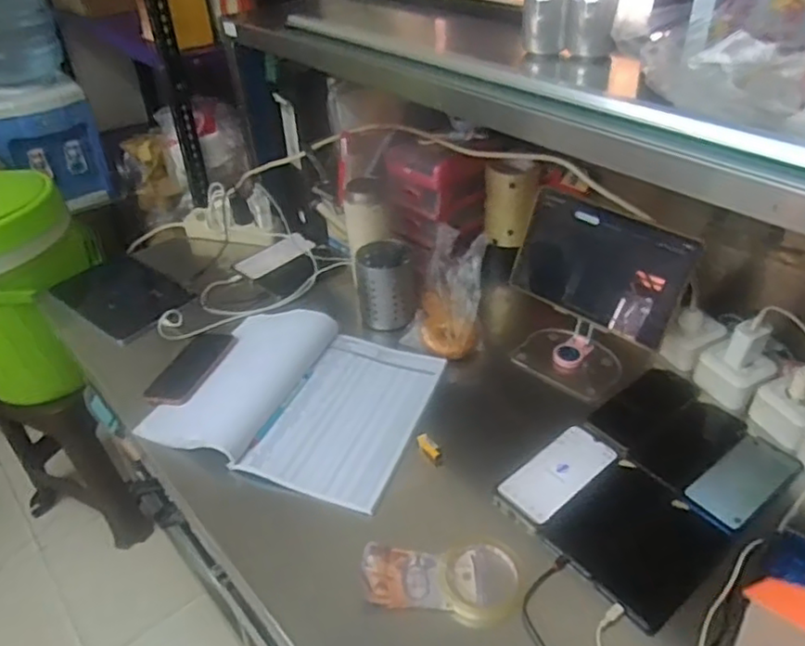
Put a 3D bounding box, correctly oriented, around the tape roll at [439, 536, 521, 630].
[{"bbox_3d":[0.089,0.283,0.694,0.092,0.011,0.097,-2,38,1],"label":"tape roll"}]

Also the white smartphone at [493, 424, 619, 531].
[{"bbox_3d":[0.196,0.191,0.797,0.170,0.011,0.075,-29,45,-29],"label":"white smartphone"}]

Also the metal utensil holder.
[{"bbox_3d":[-0.024,-0.057,1.039,0.096,0.120,0.095,-10,39,-9],"label":"metal utensil holder"}]

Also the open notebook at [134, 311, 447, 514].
[{"bbox_3d":[-0.149,0.107,0.915,0.353,0.036,0.303,13,41,19],"label":"open notebook"}]

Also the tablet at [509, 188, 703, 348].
[{"bbox_3d":[0.294,-0.086,0.928,0.240,0.167,0.018,26,25,16],"label":"tablet"}]

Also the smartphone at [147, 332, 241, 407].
[{"bbox_3d":[-0.330,0.068,0.980,0.074,0.013,0.172,9,40,15],"label":"smartphone"}]

